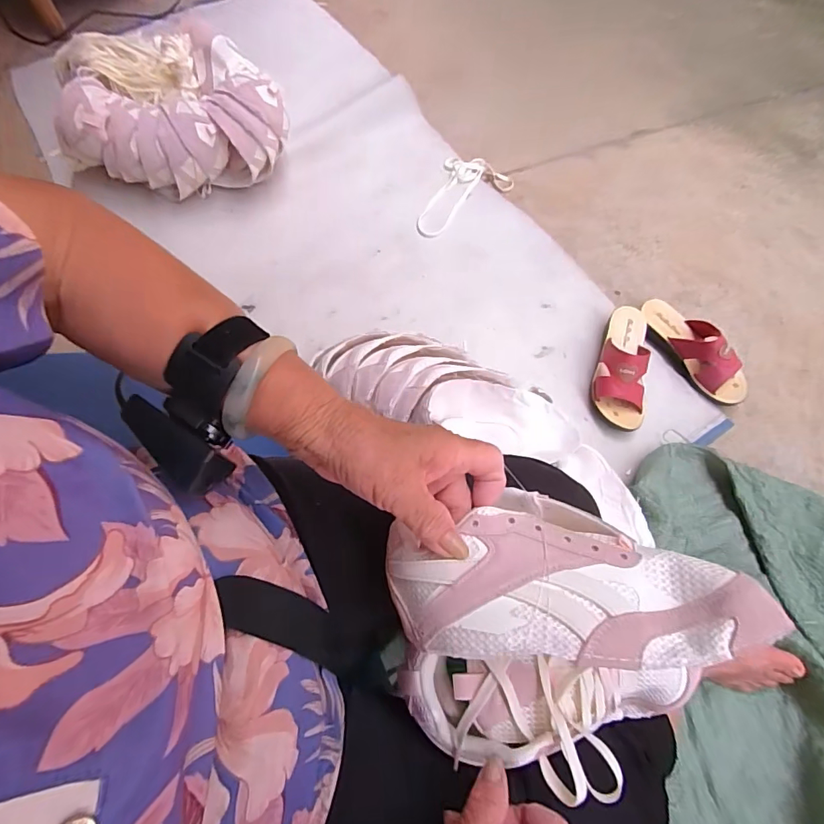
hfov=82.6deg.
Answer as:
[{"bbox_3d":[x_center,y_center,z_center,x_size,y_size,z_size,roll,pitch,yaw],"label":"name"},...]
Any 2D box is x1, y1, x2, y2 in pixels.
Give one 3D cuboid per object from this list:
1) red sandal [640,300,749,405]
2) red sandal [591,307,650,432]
[{"bbox_3d":[0.499,-0.113,0.826,0.082,0.075,0.226,-30,71,-8],"label":"red sandal"},{"bbox_3d":[0.364,-0.086,0.803,0.085,0.078,0.223,12,71,7],"label":"red sandal"}]

